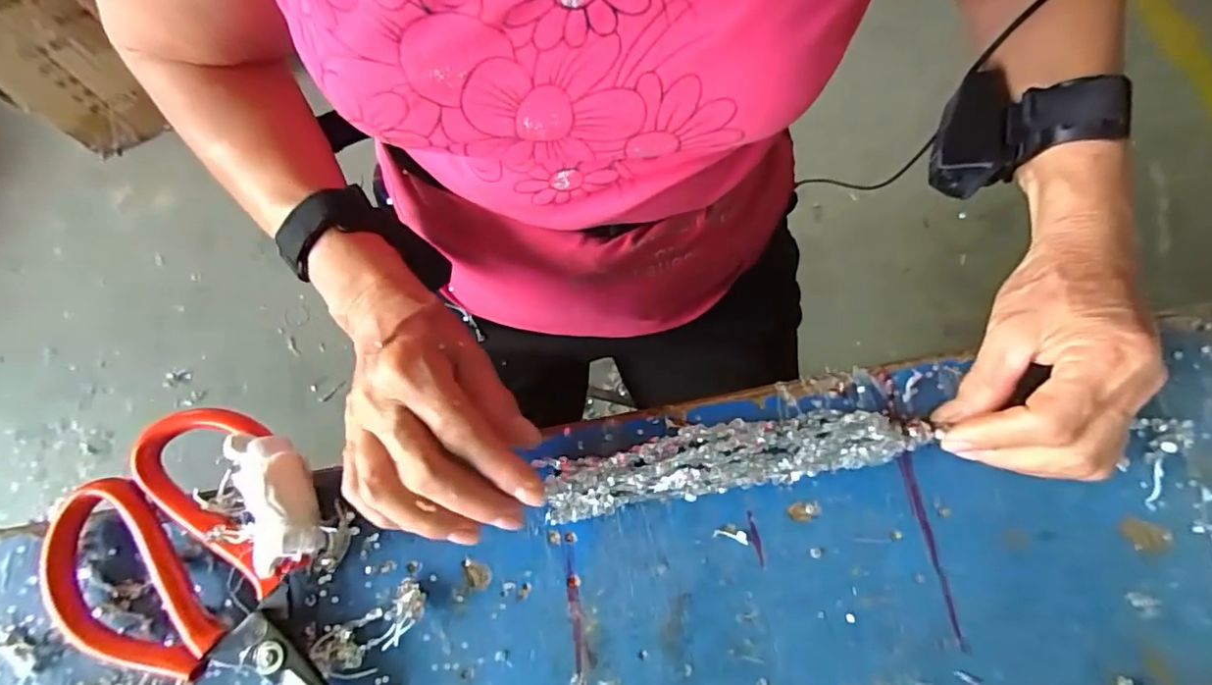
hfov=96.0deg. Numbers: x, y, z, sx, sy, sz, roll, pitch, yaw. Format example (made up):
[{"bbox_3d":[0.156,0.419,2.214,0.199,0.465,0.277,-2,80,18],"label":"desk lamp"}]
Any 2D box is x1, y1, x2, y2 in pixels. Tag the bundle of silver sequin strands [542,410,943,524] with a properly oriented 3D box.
[{"bbox_3d":[0.063,0.055,0.267,0.187,0.022,0.032,-11,72,-1],"label":"bundle of silver sequin strands"}]

